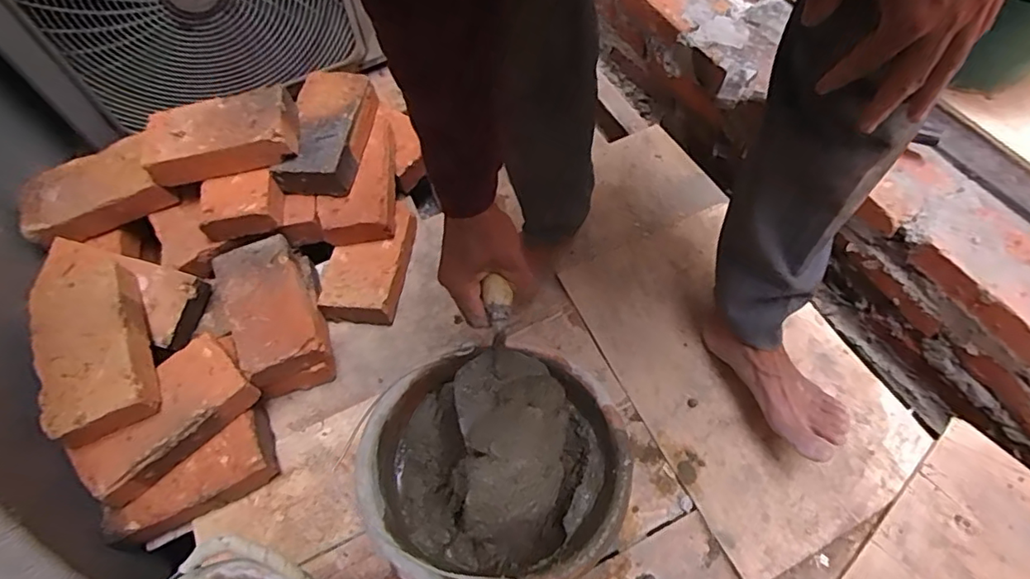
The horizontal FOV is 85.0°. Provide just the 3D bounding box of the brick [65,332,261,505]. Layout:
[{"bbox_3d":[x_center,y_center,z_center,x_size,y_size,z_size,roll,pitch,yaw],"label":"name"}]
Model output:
[{"bbox_3d":[-0.407,0.149,0.655,0.096,0.047,0.185,39,69,22],"label":"brick"}]

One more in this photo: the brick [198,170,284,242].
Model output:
[{"bbox_3d":[-0.365,-0.110,0.752,0.098,0.053,0.066,-15,61,-5],"label":"brick"}]

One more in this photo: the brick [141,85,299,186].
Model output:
[{"bbox_3d":[-0.387,-0.204,0.745,0.185,0.046,0.101,-11,60,-3],"label":"brick"}]

